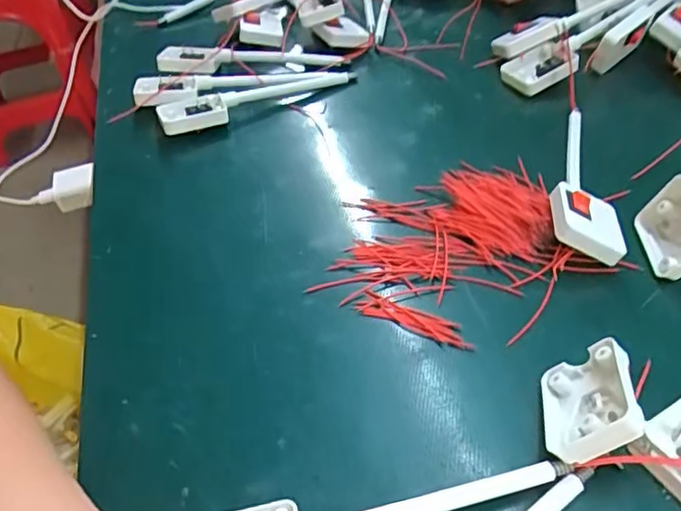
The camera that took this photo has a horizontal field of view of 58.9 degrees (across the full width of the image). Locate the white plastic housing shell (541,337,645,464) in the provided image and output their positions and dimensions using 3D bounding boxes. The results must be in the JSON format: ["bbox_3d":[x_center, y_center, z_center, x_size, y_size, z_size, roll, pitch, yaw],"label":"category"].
[{"bbox_3d":[0.105,0.062,0.254,0.013,0.042,0.049,42,33,-13],"label":"white plastic housing shell"}]

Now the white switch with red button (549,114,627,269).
[{"bbox_3d":[0.146,-0.054,0.370,0.037,0.026,0.147,5,46,11],"label":"white switch with red button"}]

